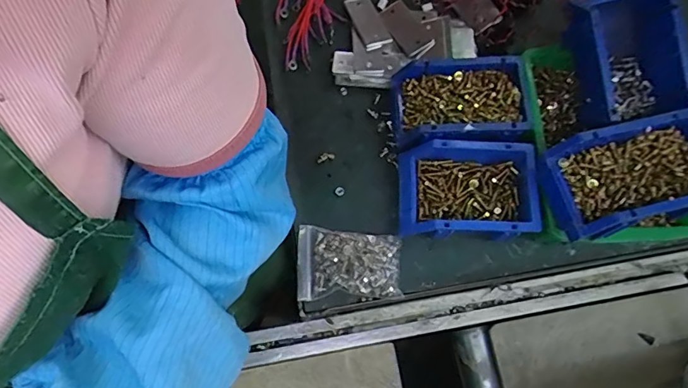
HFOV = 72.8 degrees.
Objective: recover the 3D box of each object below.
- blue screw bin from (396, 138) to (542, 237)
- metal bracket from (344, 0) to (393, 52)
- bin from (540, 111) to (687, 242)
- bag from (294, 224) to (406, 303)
[{"bbox_3d":[0.147,0.003,0.572,0.156,0.082,0.111,3,72,-1],"label":"blue screw bin"},{"bbox_3d":[0.034,-0.250,0.676,0.042,0.014,0.087,-19,74,-8],"label":"metal bracket"},{"bbox_3d":[0.317,-0.023,0.505,0.177,0.063,0.106,-15,73,-7],"label":"bin"},{"bbox_3d":[0.005,0.083,0.566,0.122,0.019,0.086,-3,75,8],"label":"bag"}]

